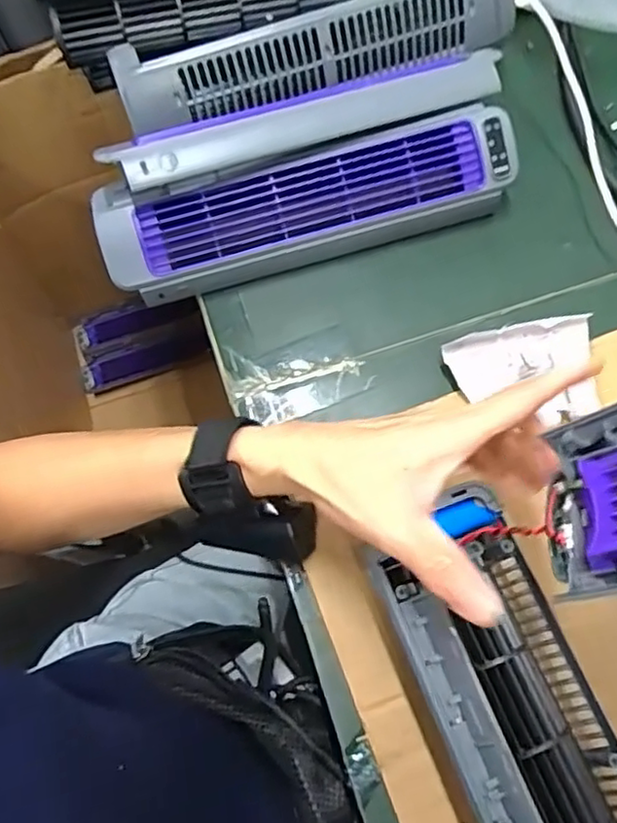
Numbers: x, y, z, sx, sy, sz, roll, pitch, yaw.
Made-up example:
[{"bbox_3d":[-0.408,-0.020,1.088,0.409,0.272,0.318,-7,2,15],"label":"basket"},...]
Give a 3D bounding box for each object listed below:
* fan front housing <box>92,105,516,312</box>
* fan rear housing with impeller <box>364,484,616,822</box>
[{"bbox_3d":[0.001,-0.150,0.462,0.285,0.038,0.082,-14,114,-3],"label":"fan front housing"},{"bbox_3d":[0.124,0.192,0.335,0.084,0.074,0.289,-23,72,-5],"label":"fan rear housing with impeller"}]

